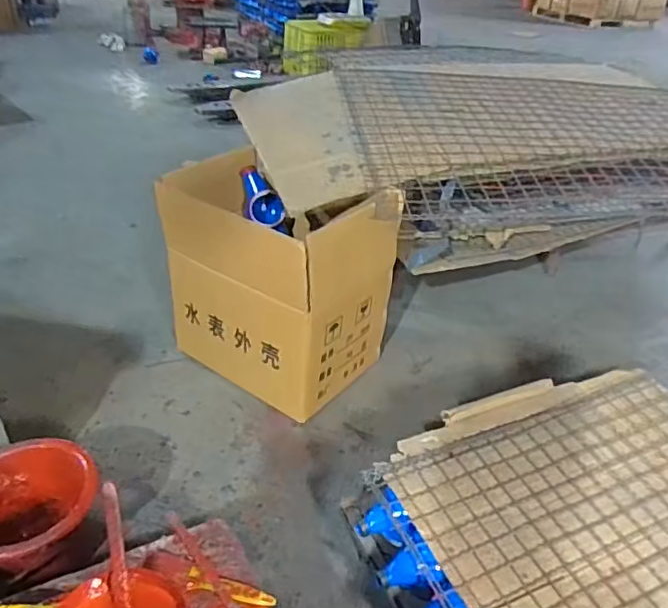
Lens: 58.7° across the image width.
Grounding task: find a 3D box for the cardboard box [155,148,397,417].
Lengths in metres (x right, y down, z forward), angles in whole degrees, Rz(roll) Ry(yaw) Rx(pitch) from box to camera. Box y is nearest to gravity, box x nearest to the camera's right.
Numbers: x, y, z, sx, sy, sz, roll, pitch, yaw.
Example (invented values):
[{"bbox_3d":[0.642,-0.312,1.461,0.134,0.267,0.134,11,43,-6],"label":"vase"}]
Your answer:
[{"bbox_3d":[-0.150,-0.060,1.484,0.526,0.490,0.348,27,39,30],"label":"cardboard box"}]

